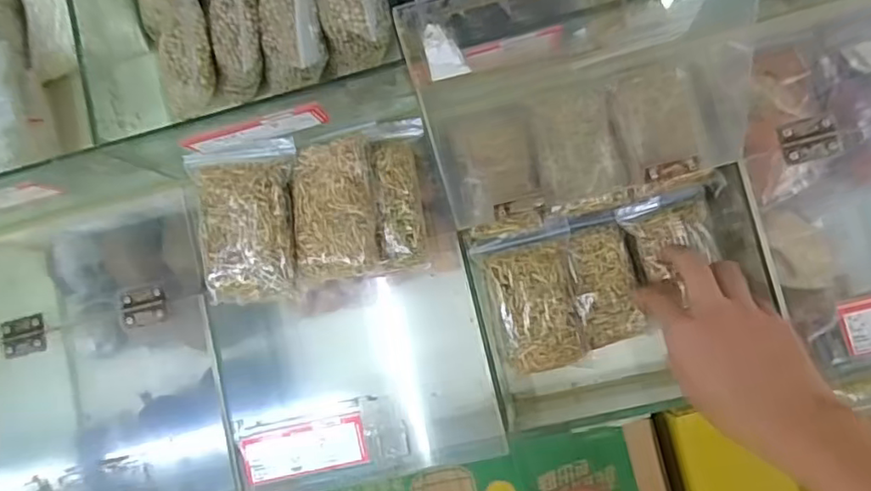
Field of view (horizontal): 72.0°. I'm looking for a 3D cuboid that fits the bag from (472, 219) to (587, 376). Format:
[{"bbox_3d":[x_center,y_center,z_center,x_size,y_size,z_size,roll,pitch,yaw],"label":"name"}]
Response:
[{"bbox_3d":[0.079,0.040,0.458,0.073,0.020,0.106,-19,84,6],"label":"bag"}]

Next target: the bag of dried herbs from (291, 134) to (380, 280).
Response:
[{"bbox_3d":[-0.069,-0.025,0.407,0.057,0.030,0.093,-5,85,7],"label":"bag of dried herbs"}]

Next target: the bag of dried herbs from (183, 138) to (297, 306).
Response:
[{"bbox_3d":[-0.129,-0.015,0.405,0.061,0.024,0.105,-4,85,7],"label":"bag of dried herbs"}]

